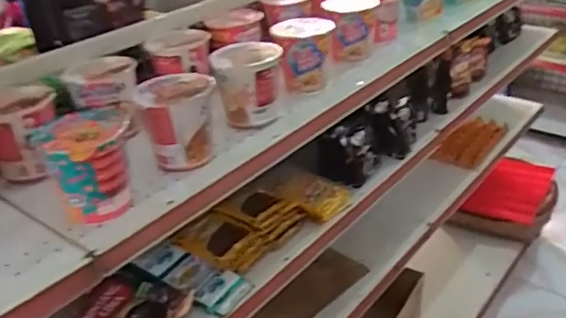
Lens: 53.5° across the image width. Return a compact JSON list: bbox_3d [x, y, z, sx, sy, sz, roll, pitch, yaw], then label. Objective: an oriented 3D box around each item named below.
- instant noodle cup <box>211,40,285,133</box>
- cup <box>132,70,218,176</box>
[{"bbox_3d":[-0.054,-0.115,0.864,0.096,0.116,0.093,-3,30,2],"label":"instant noodle cup"},{"bbox_3d":[-0.145,-0.052,0.774,0.100,0.111,0.105,-3,30,2],"label":"cup"}]

